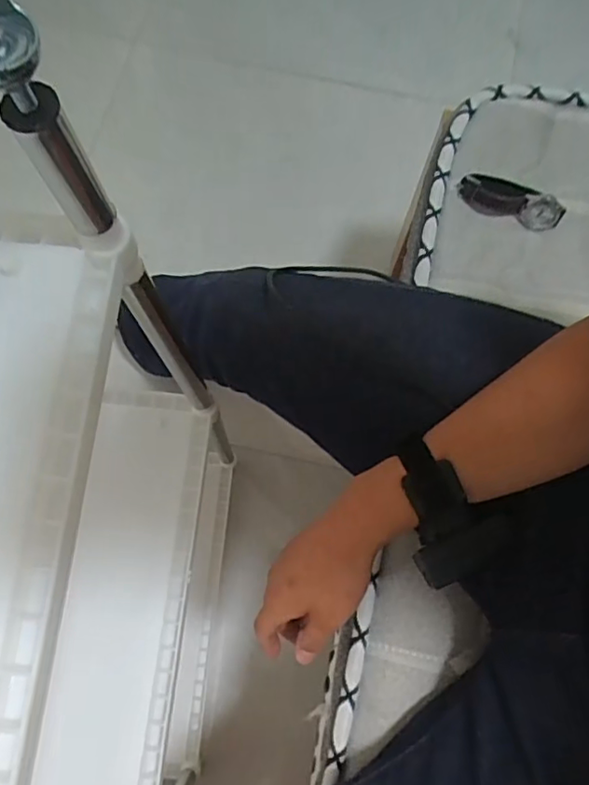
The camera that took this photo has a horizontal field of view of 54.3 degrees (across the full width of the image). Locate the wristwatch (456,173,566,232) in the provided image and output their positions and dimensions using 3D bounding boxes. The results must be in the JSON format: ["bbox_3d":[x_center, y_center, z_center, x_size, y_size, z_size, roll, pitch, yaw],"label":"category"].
[{"bbox_3d":[0.231,-0.208,0.610,0.111,0.023,0.047,19,72,4],"label":"wristwatch"}]

